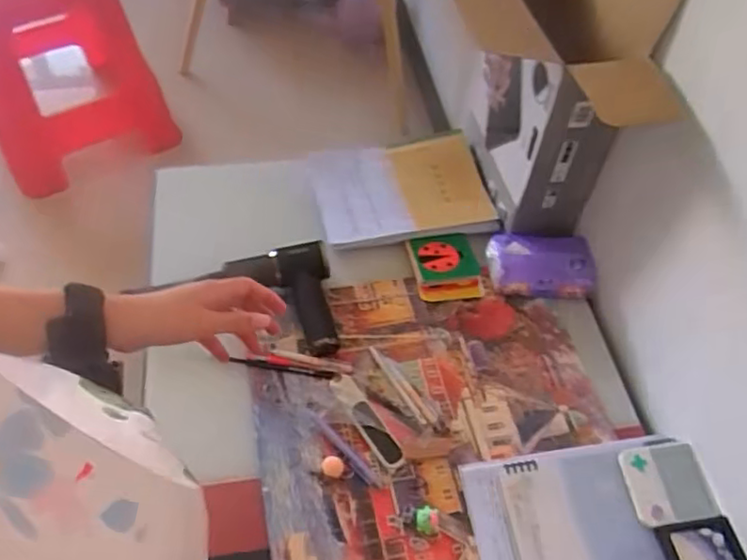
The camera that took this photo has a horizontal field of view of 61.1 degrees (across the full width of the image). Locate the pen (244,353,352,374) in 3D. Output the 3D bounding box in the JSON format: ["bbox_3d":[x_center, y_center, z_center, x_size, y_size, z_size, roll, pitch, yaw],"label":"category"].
[{"bbox_3d":[-0.106,0.121,0.913,0.148,0.005,0.013,9,54,2],"label":"pen"}]

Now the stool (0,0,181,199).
[{"bbox_3d":[-0.717,-0.505,1.400,0.350,0.501,0.360,-27,61,-21],"label":"stool"}]

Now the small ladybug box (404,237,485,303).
[{"bbox_3d":[0.115,-0.022,1.024,0.098,0.023,0.117,-8,56,-10],"label":"small ladybug box"}]

